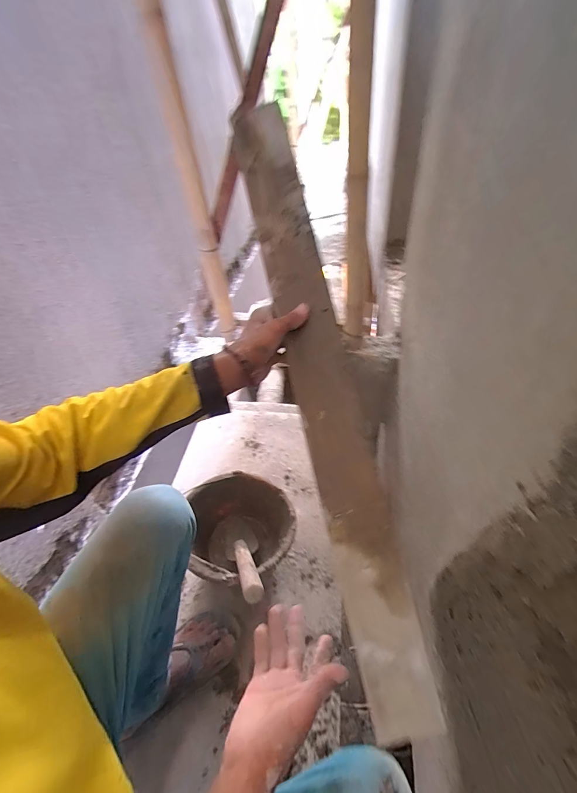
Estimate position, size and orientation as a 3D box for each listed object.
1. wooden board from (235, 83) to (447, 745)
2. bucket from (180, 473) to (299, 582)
[{"bbox_3d":[0.043,-0.013,0.428,0.078,0.018,0.777,-15,81,10],"label":"wooden board"},{"bbox_3d":[-0.103,0.326,0.798,0.226,0.226,0.232,-4,43,3],"label":"bucket"}]

